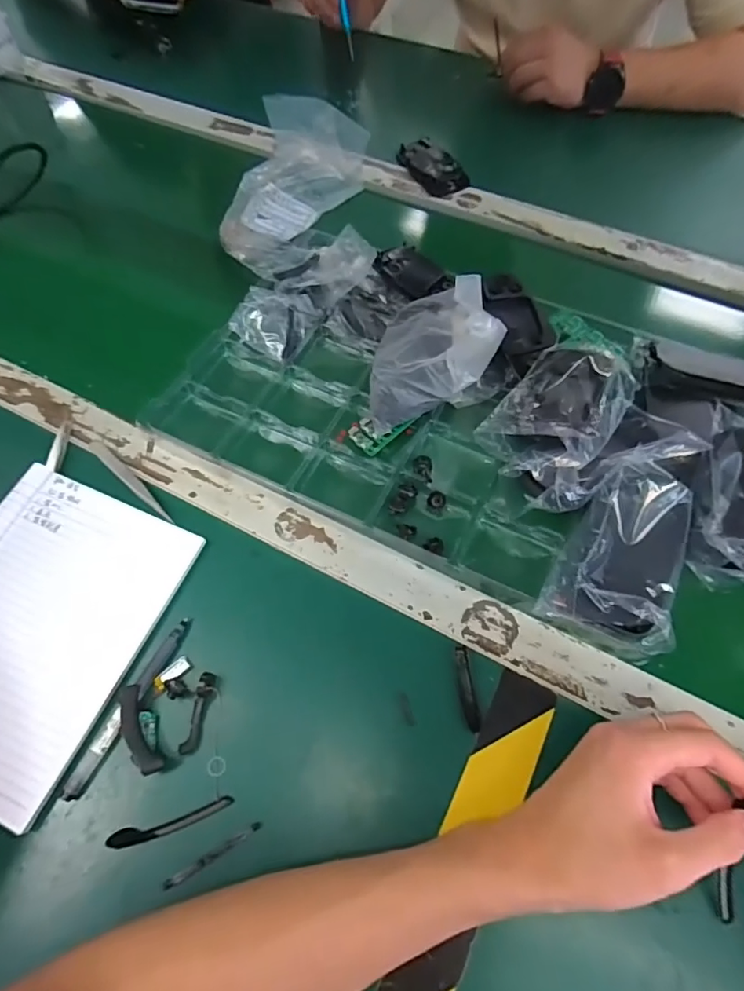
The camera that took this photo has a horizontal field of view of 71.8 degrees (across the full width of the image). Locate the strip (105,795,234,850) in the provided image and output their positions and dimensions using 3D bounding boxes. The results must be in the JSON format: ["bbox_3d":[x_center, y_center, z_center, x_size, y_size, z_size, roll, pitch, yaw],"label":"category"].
[{"bbox_3d":[-0.124,0.203,0.318,0.074,0.006,0.010,-15,63,-6],"label":"strip"}]

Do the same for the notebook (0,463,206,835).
[{"bbox_3d":[-0.239,0.090,0.368,0.153,0.014,0.205,21,65,8],"label":"notebook"}]

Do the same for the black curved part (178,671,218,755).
[{"bbox_3d":[-0.116,0.145,0.344,0.010,0.012,0.051,10,63,8],"label":"black curved part"}]

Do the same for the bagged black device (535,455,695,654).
[{"bbox_3d":[0.180,0.039,0.367,0.083,0.046,0.131,23,65,14],"label":"bagged black device"}]

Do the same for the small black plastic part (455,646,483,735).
[{"bbox_3d":[0.065,0.130,0.348,0.011,0.007,0.053,-7,62,-1],"label":"small black plastic part"}]

